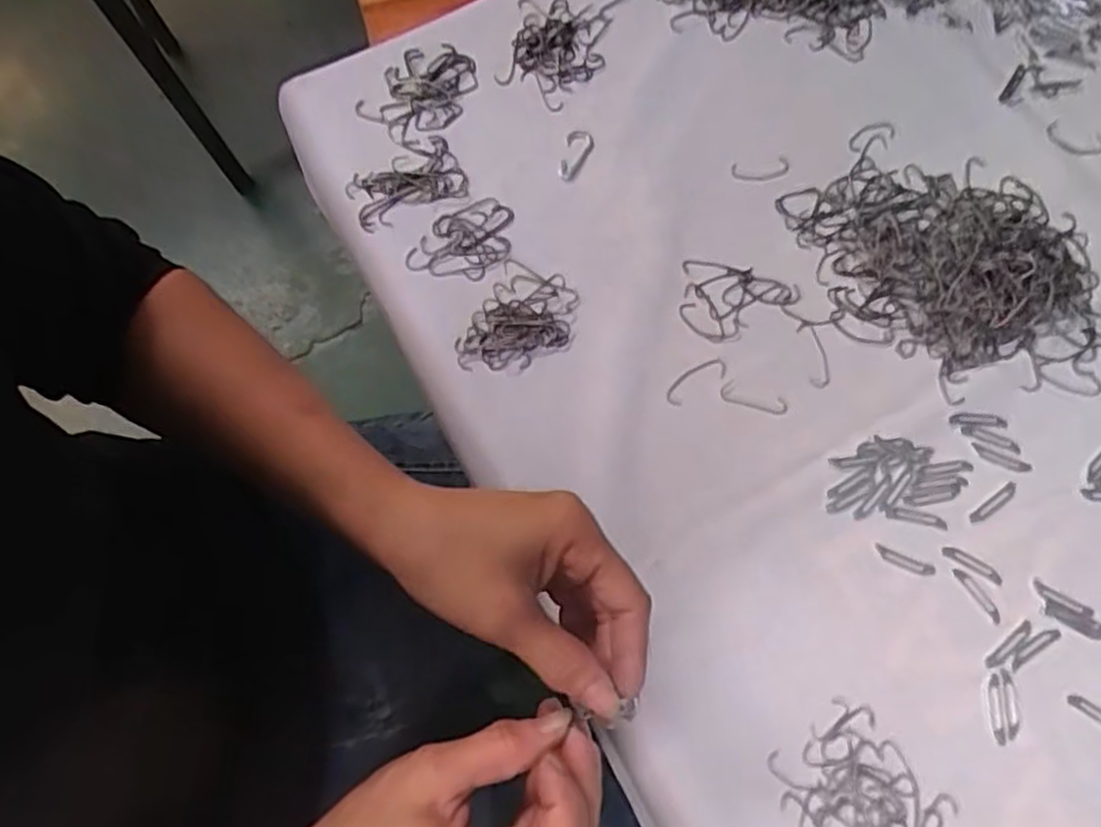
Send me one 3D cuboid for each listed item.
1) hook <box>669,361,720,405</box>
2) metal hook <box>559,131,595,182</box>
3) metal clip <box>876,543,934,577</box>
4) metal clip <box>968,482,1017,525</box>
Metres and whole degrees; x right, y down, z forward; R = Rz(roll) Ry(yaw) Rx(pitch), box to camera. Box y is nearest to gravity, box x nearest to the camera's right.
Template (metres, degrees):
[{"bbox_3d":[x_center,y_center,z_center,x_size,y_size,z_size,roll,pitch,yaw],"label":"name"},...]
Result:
[{"bbox_3d":[0.086,-0.020,0.451,0.040,0.004,0.015,-31,76,-7],"label":"hook"},{"bbox_3d":[0.017,-0.167,0.497,0.018,0.007,0.036,14,75,5],"label":"metal hook"},{"bbox_3d":[0.194,0.081,0.419,0.033,0.004,0.007,22,76,7],"label":"metal clip"},{"bbox_3d":[0.248,0.051,0.428,0.034,0.004,0.008,-34,76,-8],"label":"metal clip"}]

